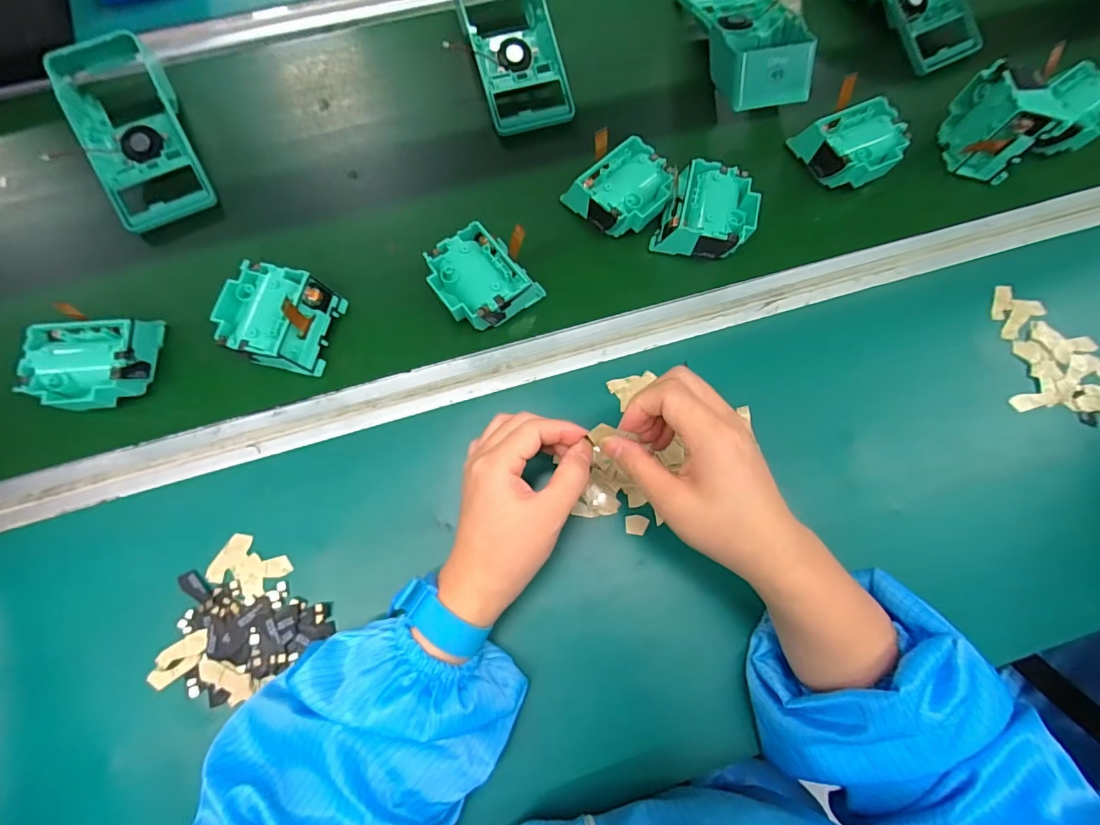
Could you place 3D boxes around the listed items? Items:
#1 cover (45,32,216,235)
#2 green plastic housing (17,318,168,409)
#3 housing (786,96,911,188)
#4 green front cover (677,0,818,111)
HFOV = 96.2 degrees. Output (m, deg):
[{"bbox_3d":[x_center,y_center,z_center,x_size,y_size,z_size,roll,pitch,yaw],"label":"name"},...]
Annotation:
[{"bbox_3d":[-0.378,-0.256,0.447,0.087,0.049,0.179,-27,75,-8],"label":"cover"},{"bbox_3d":[-0.353,-0.036,0.388,0.075,0.044,0.070,-9,73,-3],"label":"green plastic housing"},{"bbox_3d":[0.273,-0.240,0.449,0.073,0.043,0.073,-23,75,-7],"label":"housing"},{"bbox_3d":[0.189,-0.373,0.482,0.081,0.055,0.182,-12,74,-4],"label":"green front cover"}]

